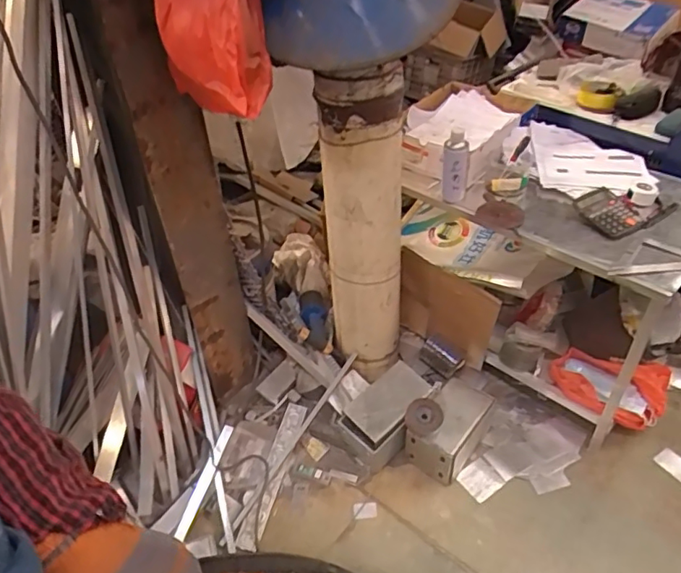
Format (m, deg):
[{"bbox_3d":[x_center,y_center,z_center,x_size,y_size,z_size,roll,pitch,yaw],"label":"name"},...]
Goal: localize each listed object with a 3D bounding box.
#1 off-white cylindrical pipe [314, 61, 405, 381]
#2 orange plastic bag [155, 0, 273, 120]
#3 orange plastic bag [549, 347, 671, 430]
[{"bbox_3d":[0.064,-0.138,1.494,0.197,0.887,0.176,0,40,5],"label":"off-white cylindrical pipe"},{"bbox_3d":[-0.236,-0.490,1.012,0.186,0.294,0.224,-9,40,-6],"label":"orange plastic bag"},{"bbox_3d":[0.757,0.276,1.565,0.308,0.119,0.166,9,42,15],"label":"orange plastic bag"}]

